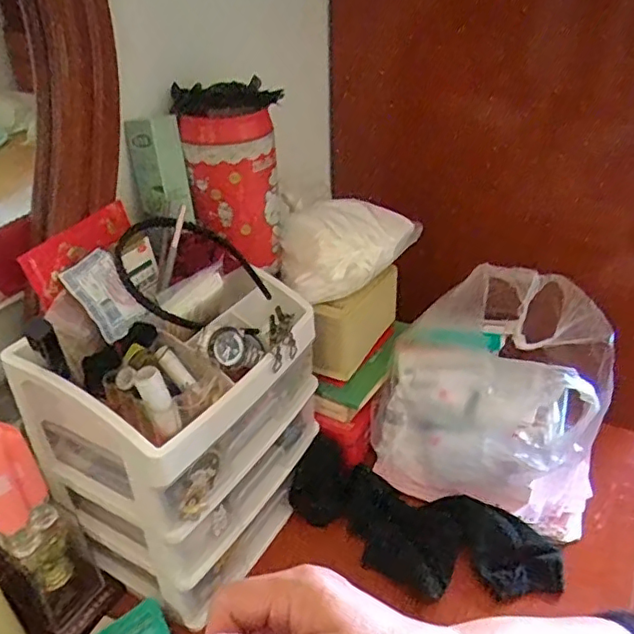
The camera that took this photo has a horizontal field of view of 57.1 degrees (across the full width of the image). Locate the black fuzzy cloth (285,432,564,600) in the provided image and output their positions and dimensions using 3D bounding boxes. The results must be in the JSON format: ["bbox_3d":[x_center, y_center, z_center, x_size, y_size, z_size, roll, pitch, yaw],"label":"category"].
[{"bbox_3d":[0.108,0.230,0.627,0.289,0.057,0.111,12,36,19],"label":"black fuzzy cloth"}]

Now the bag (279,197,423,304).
[{"bbox_3d":[0.041,-0.083,0.666,0.162,0.071,0.123,0,34,2],"label":"bag"}]

